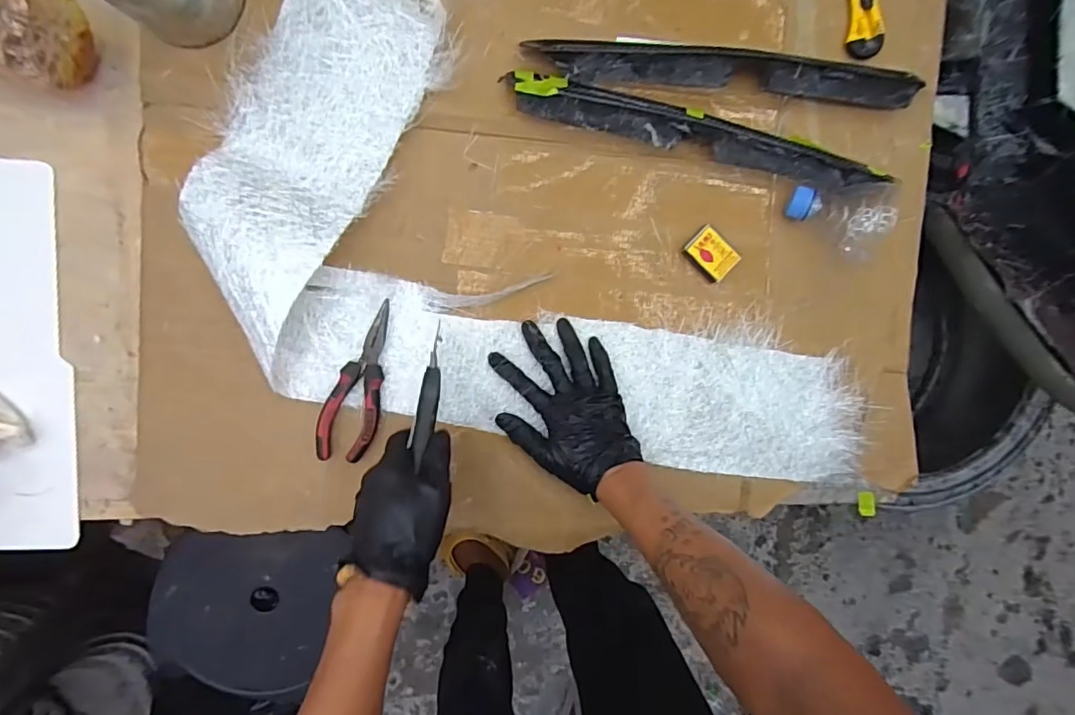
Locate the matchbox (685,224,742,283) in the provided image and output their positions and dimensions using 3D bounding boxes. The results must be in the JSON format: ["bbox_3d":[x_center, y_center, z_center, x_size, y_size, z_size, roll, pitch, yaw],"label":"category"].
[{"bbox_3d":[0.181,-0.107,0.550,0.037,0.009,0.050,-45,97,-2],"label":"matchbox"}]

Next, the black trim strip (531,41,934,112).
[{"bbox_3d":[0.189,-0.281,0.529,0.390,0.041,0.034,2,93,-7],"label":"black trim strip"}]

